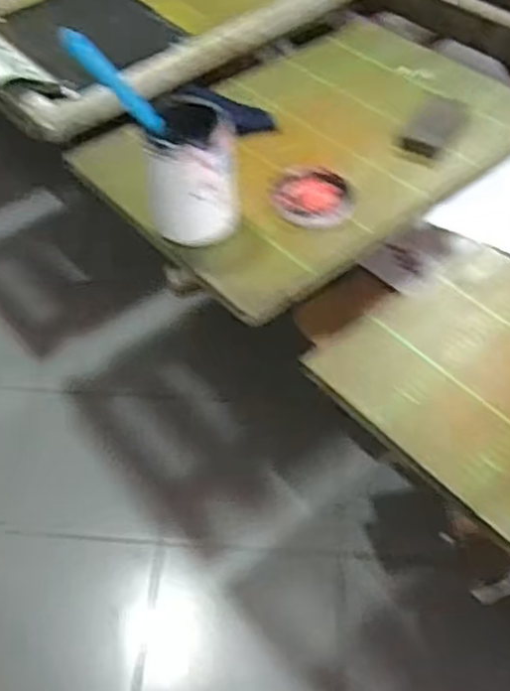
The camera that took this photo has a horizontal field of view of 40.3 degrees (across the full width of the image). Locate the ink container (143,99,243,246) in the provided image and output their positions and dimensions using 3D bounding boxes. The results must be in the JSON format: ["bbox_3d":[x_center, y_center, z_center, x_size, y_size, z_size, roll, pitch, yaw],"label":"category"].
[{"bbox_3d":[-0.073,-0.207,0.807,0.099,0.134,0.124,-3,51,-5],"label":"ink container"}]

